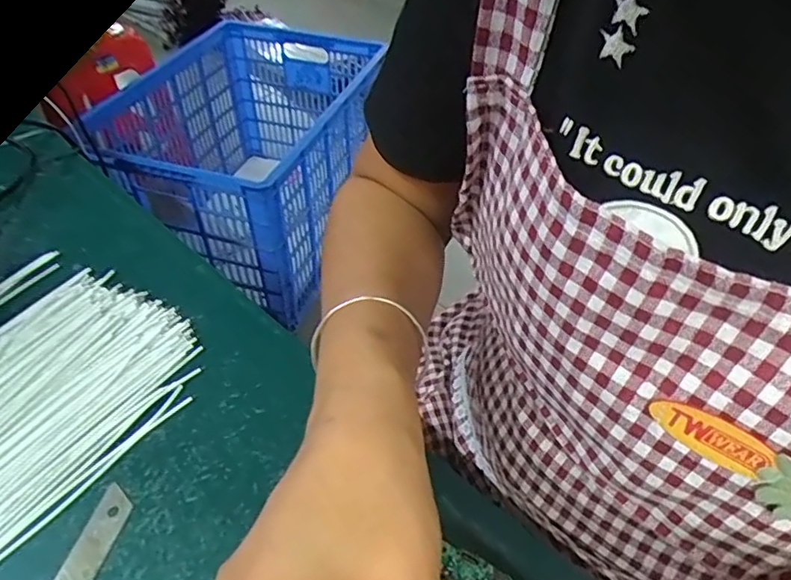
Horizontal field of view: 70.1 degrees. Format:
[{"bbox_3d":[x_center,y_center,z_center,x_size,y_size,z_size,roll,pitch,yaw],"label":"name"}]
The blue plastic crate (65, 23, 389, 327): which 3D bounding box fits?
[{"bbox_3d":[-0.380,-0.346,1.430,0.582,0.408,0.732,16,49,12],"label":"blue plastic crate"}]

